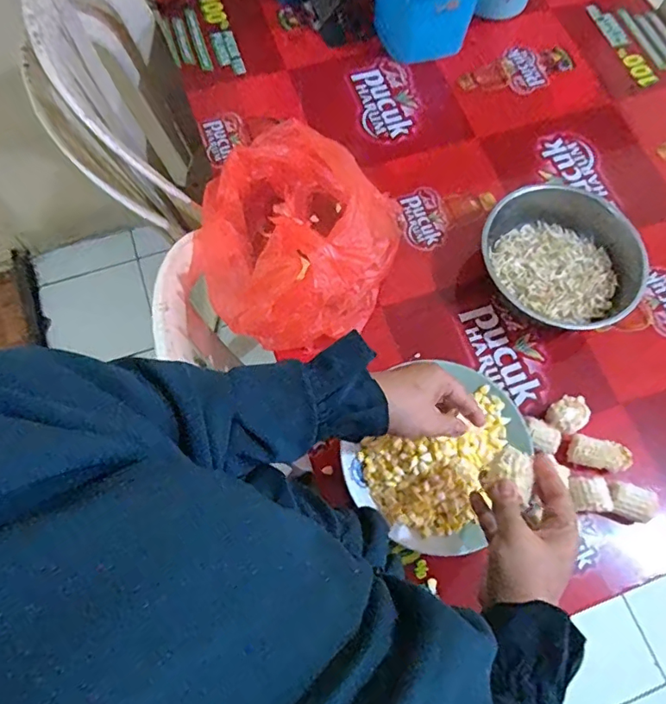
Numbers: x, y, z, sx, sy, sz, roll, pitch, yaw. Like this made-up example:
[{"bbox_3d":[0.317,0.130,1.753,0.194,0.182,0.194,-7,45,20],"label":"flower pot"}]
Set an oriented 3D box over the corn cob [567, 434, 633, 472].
[{"bbox_3d":[0.304,0.119,0.588,0.064,0.034,0.031,15,70,4],"label":"corn cob"}]

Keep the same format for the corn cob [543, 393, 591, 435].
[{"bbox_3d":[0.271,0.075,0.596,0.047,0.040,0.040,-35,74,-12],"label":"corn cob"}]

